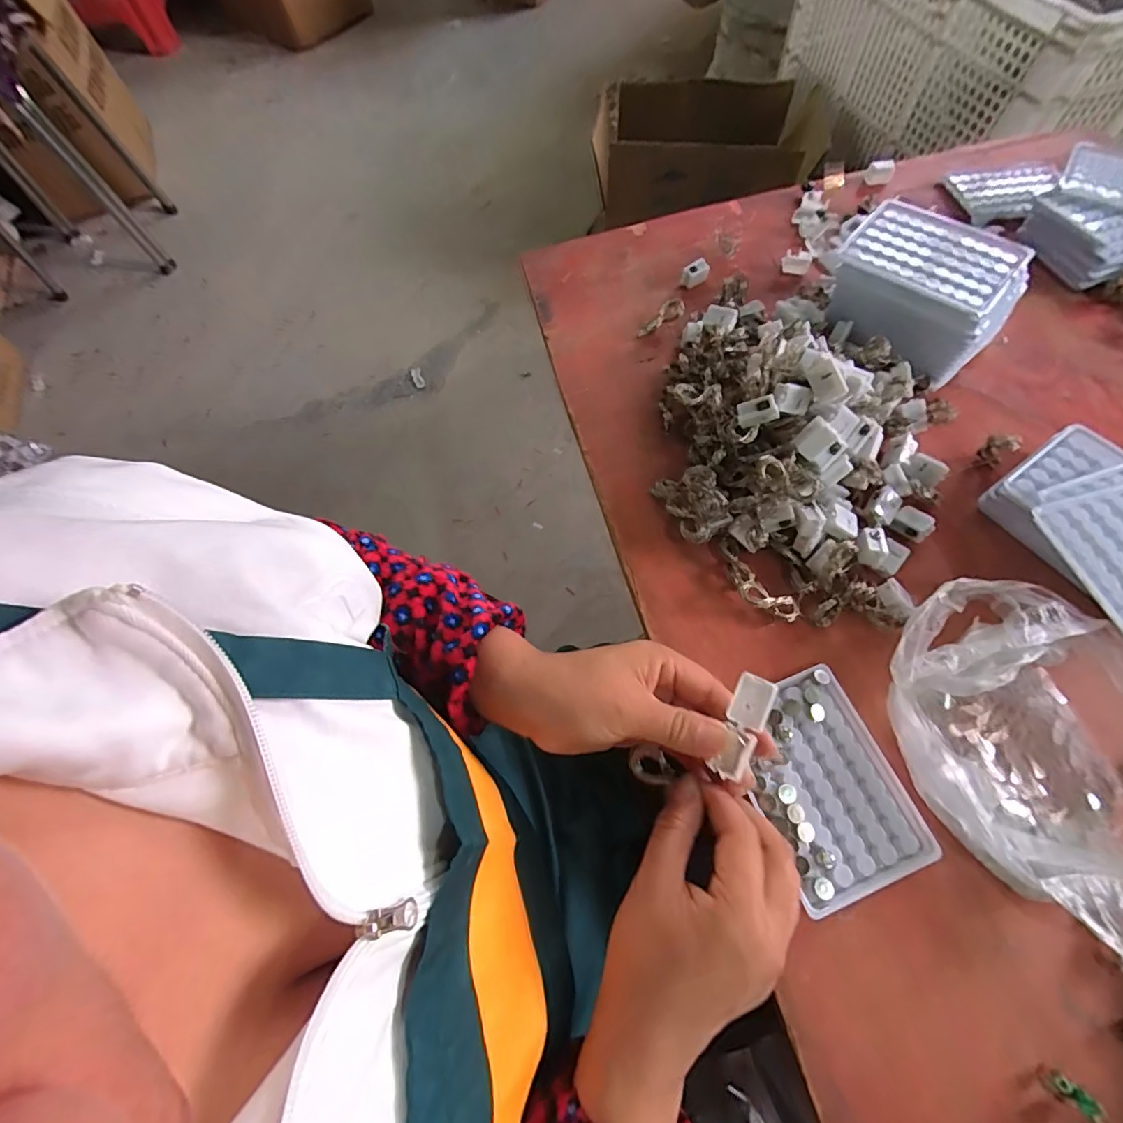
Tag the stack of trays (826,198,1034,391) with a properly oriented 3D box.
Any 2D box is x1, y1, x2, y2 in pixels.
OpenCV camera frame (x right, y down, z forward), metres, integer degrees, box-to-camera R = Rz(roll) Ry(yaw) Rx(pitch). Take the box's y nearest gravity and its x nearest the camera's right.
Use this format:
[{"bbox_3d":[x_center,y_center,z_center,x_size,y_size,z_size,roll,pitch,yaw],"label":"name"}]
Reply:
[{"bbox_3d":[0.316,-0.240,0.463,0.112,0.076,0.148,-40,69,-15],"label":"stack of trays"}]

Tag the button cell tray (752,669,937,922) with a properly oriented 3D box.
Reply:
[{"bbox_3d":[0.172,0.144,0.335,0.093,0.011,0.126,-22,66,-7],"label":"button cell tray"}]

